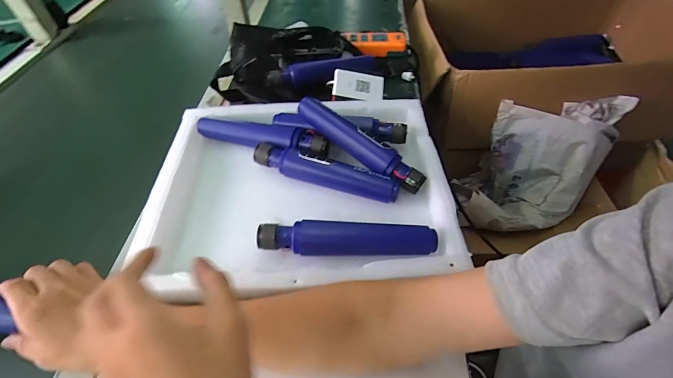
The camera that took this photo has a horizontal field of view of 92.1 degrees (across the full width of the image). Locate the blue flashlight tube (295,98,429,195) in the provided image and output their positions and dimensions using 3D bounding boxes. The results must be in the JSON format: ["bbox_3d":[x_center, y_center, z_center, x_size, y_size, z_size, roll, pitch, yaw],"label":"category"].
[{"bbox_3d":[0.028,-0.059,0.418,0.189,0.028,0.029,36,58,12],"label":"blue flashlight tube"}]

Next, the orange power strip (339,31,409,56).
[{"bbox_3d":[0.077,-0.295,0.657,0.124,0.033,0.057,1,50,1],"label":"orange power strip"}]

